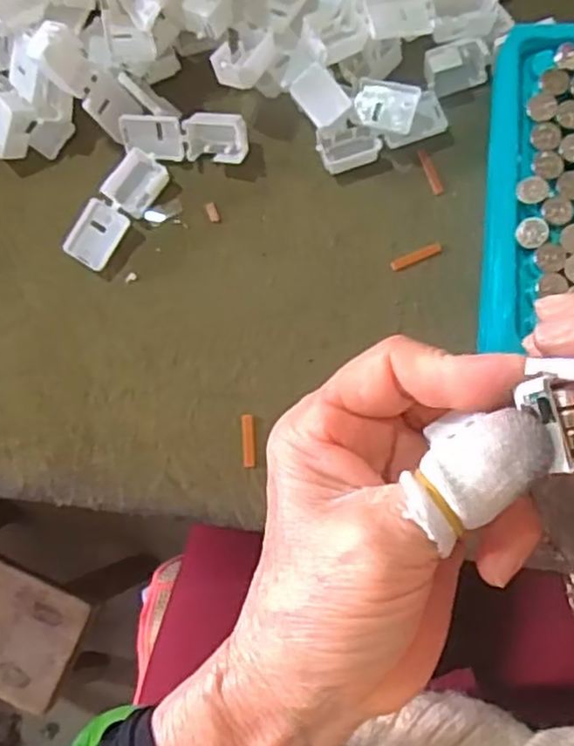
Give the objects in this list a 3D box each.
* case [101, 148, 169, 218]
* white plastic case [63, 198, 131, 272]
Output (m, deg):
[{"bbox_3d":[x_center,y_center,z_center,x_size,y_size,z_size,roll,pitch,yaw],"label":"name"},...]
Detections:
[{"bbox_3d":[-0.067,-0.084,0.305,0.020,0.009,0.026,32,86,7],"label":"case"},{"bbox_3d":[-0.083,-0.061,0.304,0.019,0.009,0.028,32,86,7],"label":"white plastic case"}]

